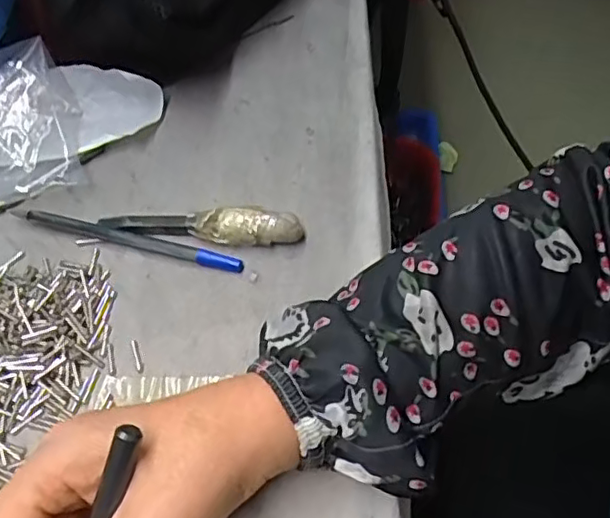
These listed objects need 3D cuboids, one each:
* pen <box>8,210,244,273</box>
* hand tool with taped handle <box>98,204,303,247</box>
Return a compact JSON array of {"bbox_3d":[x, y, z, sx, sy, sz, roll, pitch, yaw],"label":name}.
[{"bbox_3d":[-0.100,-0.012,0.334,0.139,0.006,0.008,12,67,14],"label":"pen"},{"bbox_3d":[-0.057,-0.019,0.329,0.111,0.017,0.018,4,61,7],"label":"hand tool with taped handle"}]

